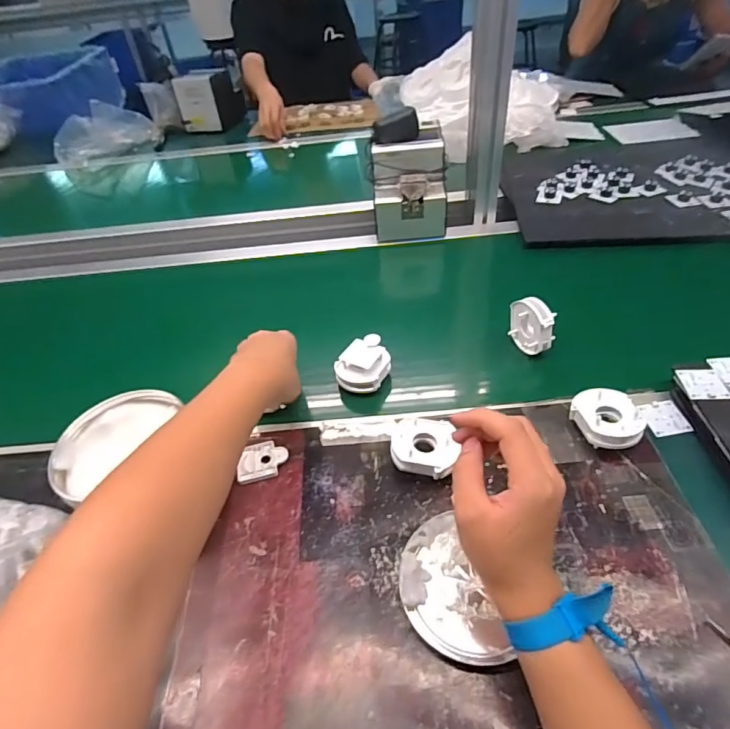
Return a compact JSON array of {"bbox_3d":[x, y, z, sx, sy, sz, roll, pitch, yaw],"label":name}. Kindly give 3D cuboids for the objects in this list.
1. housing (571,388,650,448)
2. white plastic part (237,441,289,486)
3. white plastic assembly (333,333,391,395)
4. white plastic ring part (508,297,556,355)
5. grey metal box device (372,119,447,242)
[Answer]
[{"bbox_3d":[0.254,0.060,0.503,0.061,0.038,0.069,-12,44,-5],"label":"housing"},{"bbox_3d":[-0.113,0.107,0.531,0.054,0.007,0.044,-15,44,-8],"label":"white plastic part"},{"bbox_3d":[0.000,-0.002,0.602,0.061,0.035,0.068,18,49,25],"label":"white plastic assembly"},{"bbox_3d":[0.213,-0.048,0.607,0.025,0.067,0.065,-19,45,-11],"label":"white plastic ring part"},{"bbox_3d":[0.078,-0.332,0.862,0.127,0.139,0.165,-3,44,5],"label":"grey metal box device"}]

